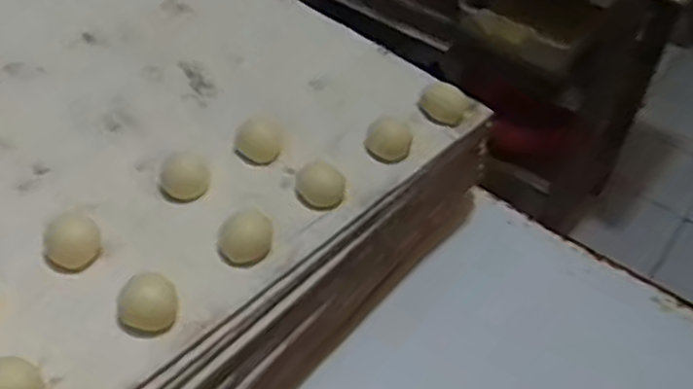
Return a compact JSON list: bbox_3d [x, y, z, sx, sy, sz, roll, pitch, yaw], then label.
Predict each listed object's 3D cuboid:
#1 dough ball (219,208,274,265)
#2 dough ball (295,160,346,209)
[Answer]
[{"bbox_3d":[-0.085,0.035,0.602,0.041,0.023,0.042,2,45,-2],"label":"dough ball"},{"bbox_3d":[-0.024,-0.008,0.654,0.045,0.023,0.041,2,45,-2],"label":"dough ball"}]

